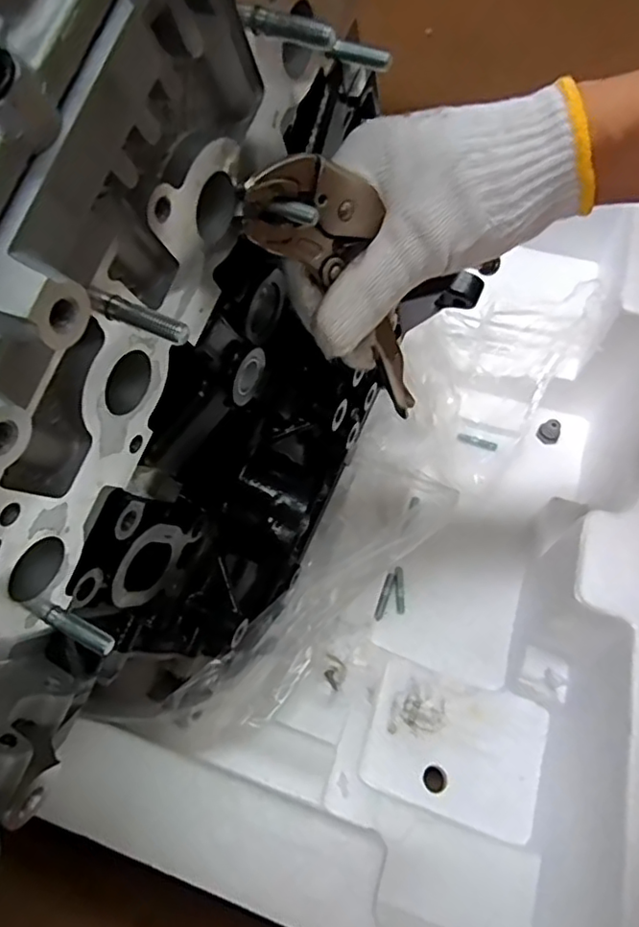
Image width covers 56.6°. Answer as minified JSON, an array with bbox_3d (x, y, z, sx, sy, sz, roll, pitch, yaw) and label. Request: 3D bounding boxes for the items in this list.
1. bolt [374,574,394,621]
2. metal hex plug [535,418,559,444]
[{"bbox_3d":[0.062,0.127,0.566,0.008,0.004,0.047,19,65,6],"label":"bolt"},{"bbox_3d":[0.250,-0.034,0.644,0.024,0.026,0.018,40,68,15],"label":"metal hex plug"}]

